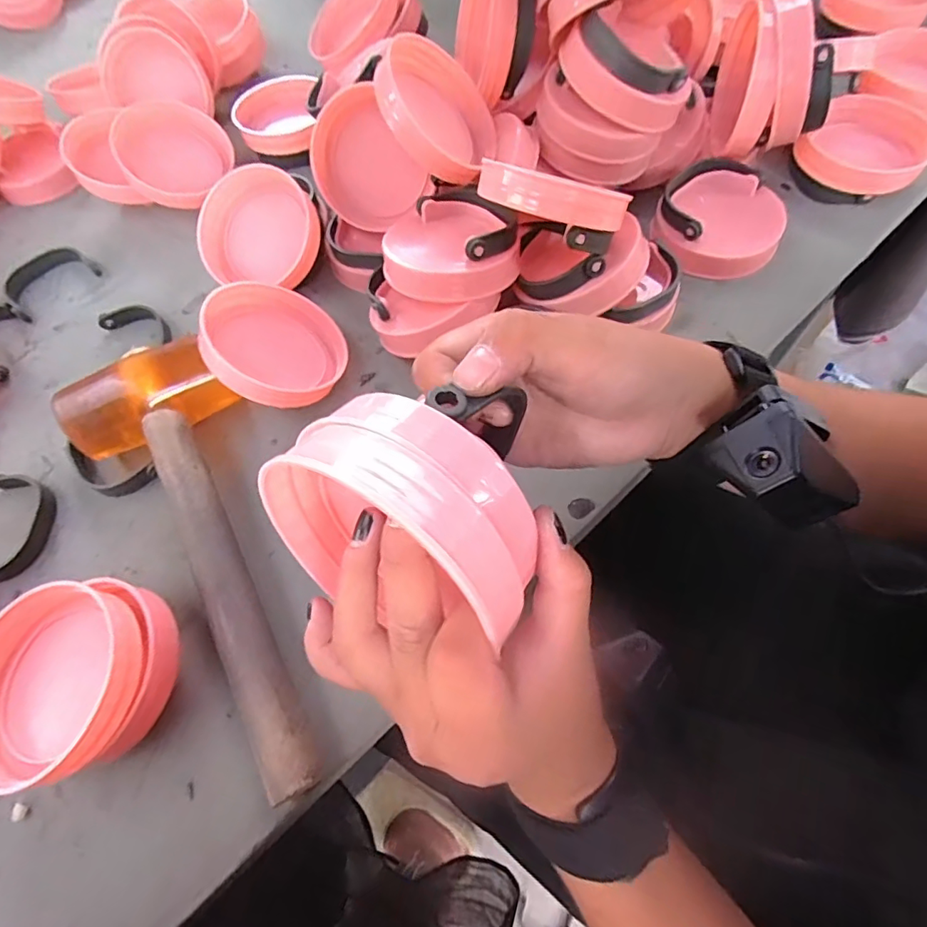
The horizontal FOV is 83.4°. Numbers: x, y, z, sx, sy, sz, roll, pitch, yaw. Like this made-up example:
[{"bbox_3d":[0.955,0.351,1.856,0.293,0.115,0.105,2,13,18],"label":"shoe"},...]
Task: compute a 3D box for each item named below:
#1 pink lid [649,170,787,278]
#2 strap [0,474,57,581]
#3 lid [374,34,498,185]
[{"bbox_3d":[0.203,-0.190,0.419,0.093,0.037,0.086,-2,65,4],"label":"pink lid"},{"bbox_3d":[-0.302,0.042,0.347,0.046,0.012,0.074,-4,64,0],"label":"strap"},{"bbox_3d":[-0.017,-0.253,0.377,0.098,0.020,0.099,15,68,-39],"label":"lid"}]

